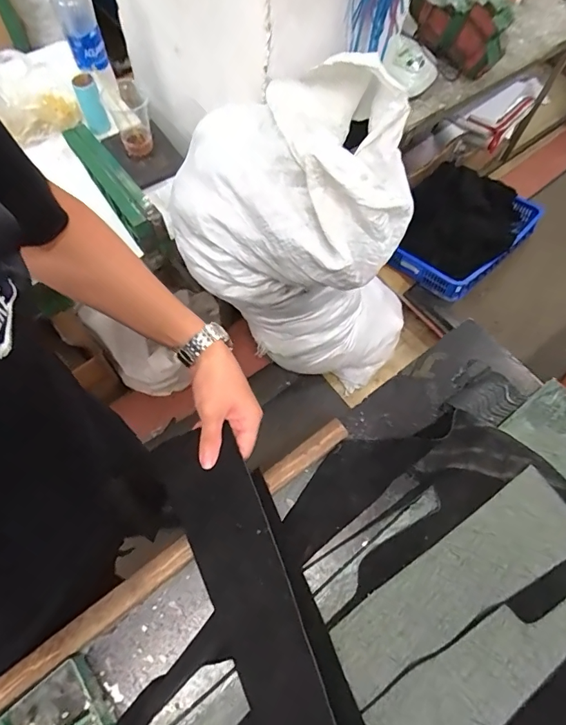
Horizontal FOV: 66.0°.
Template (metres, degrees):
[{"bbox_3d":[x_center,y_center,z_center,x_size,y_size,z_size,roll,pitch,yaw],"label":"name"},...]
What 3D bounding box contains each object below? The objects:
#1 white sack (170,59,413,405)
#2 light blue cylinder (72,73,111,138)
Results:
[{"bbox_3d":[0.068,-0.246,1.232,0.462,1.052,0.539,30,66,10],"label":"white sack"},{"bbox_3d":[-0.505,-0.677,1.157,0.058,0.146,0.055,-21,39,-11],"label":"light blue cylinder"}]

